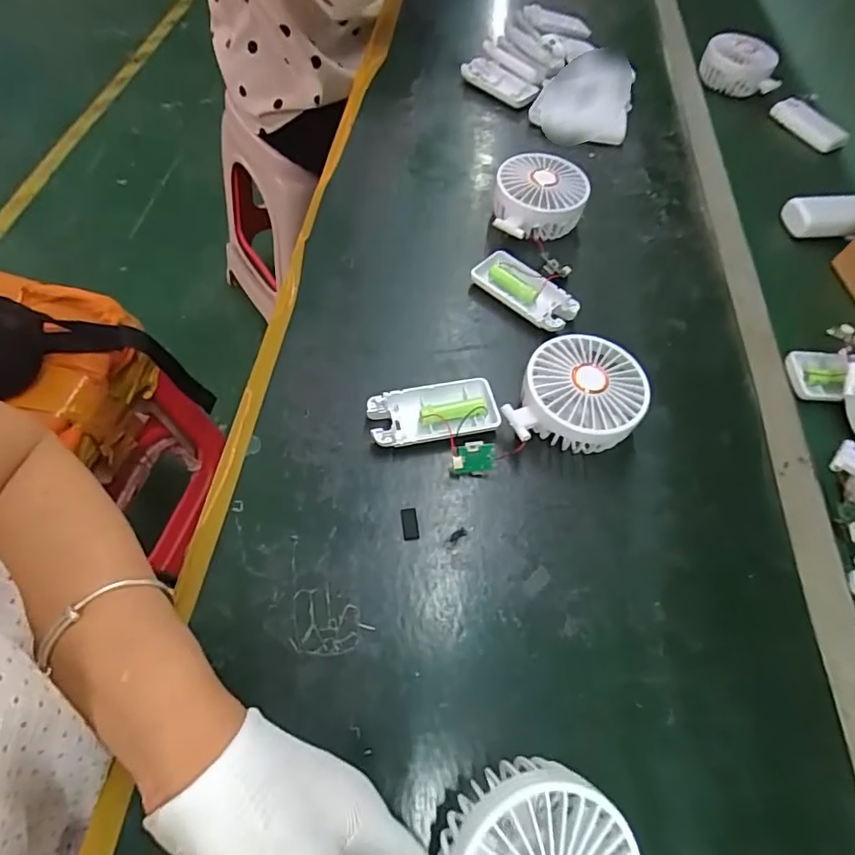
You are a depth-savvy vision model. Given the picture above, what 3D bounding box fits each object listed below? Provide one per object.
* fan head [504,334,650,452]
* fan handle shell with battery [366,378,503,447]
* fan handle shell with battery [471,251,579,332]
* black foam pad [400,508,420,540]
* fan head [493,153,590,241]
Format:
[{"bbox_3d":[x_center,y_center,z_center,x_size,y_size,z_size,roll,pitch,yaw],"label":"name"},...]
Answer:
[{"bbox_3d":[0.109,-0.024,0.404,0.096,0.046,0.084,5,58,-1],"label":"fan head"},{"bbox_3d":[0.005,-0.011,0.402,0.096,0.020,0.045,-10,60,-10],"label":"fan handle shell with battery"},{"bbox_3d":[0.085,-0.121,0.476,0.095,0.020,0.044,37,63,18],"label":"fan handle shell with battery"},{"bbox_3d":[-0.012,0.065,0.364,0.011,0.004,0.022,-6,59,-8],"label":"black foam pad"},{"bbox_3d":[0.109,-0.221,0.524,0.084,0.045,0.088,6,58,0],"label":"fan head"}]

